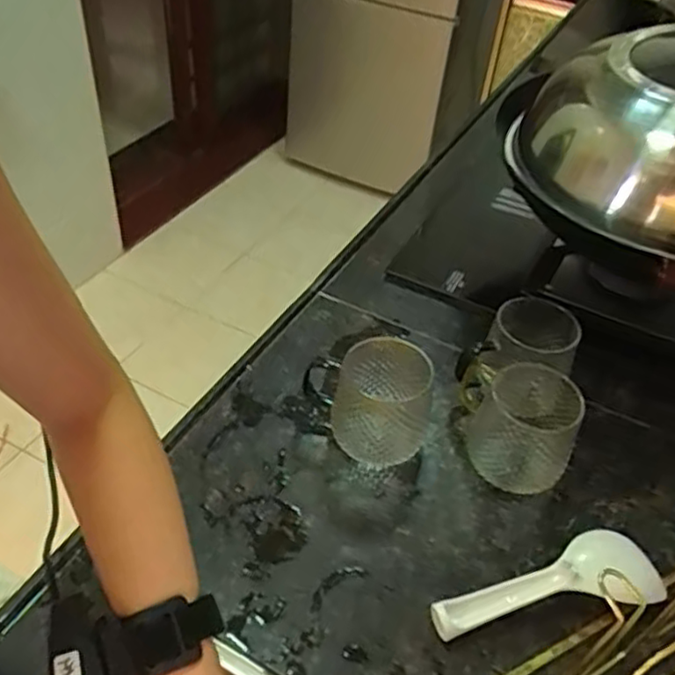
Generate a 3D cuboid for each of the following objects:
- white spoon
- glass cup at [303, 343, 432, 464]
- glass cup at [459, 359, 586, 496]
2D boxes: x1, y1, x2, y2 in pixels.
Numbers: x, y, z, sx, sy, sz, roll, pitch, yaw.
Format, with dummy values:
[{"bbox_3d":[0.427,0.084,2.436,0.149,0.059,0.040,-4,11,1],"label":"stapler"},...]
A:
[{"bbox_3d":[0.160,0.184,0.520,0.188,0.037,0.058,-10,47,-15],"label":"white spoon"},{"bbox_3d":[0.025,0.056,0.606,0.106,0.085,0.081,8,45,2],"label":"glass cup"},{"bbox_3d":[0.153,0.072,0.599,0.099,0.087,0.089,18,46,12],"label":"glass cup"}]

